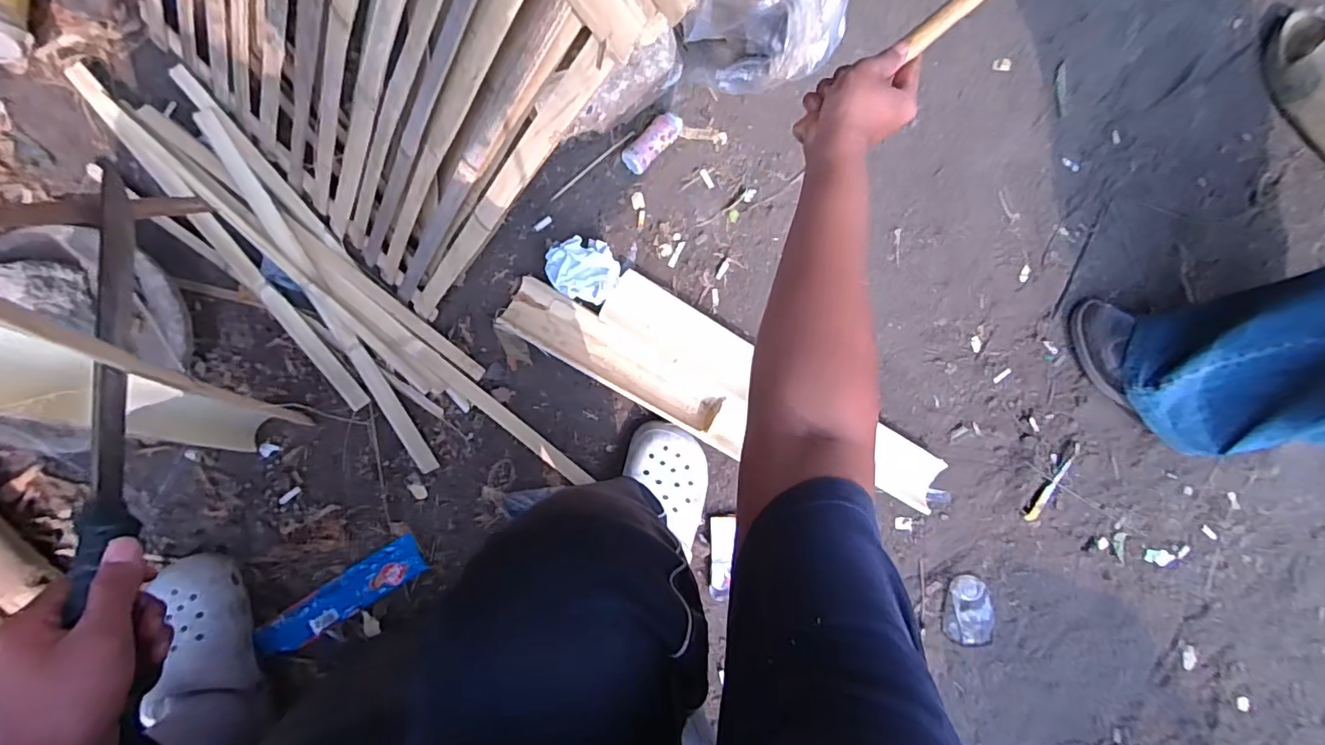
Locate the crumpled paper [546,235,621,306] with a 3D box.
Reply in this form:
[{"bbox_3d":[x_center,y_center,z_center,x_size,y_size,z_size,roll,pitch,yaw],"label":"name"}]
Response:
[{"bbox_3d":[-0.103,-0.134,0.718,0.093,0.072,0.077,18,84,-6],"label":"crumpled paper"}]

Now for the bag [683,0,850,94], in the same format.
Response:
[{"bbox_3d":[0.142,-0.453,0.711,0.211,0.147,0.131,-25,90,-9],"label":"bag"}]

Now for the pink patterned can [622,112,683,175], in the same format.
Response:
[{"bbox_3d":[-0.013,-0.309,0.750,0.037,0.035,0.087,42,82,-3],"label":"pink patterned can"}]

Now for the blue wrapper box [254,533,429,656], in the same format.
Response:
[{"bbox_3d":[-0.405,0.286,0.711,0.213,0.012,0.052,-32,91,-9],"label":"blue wrapper box"}]

